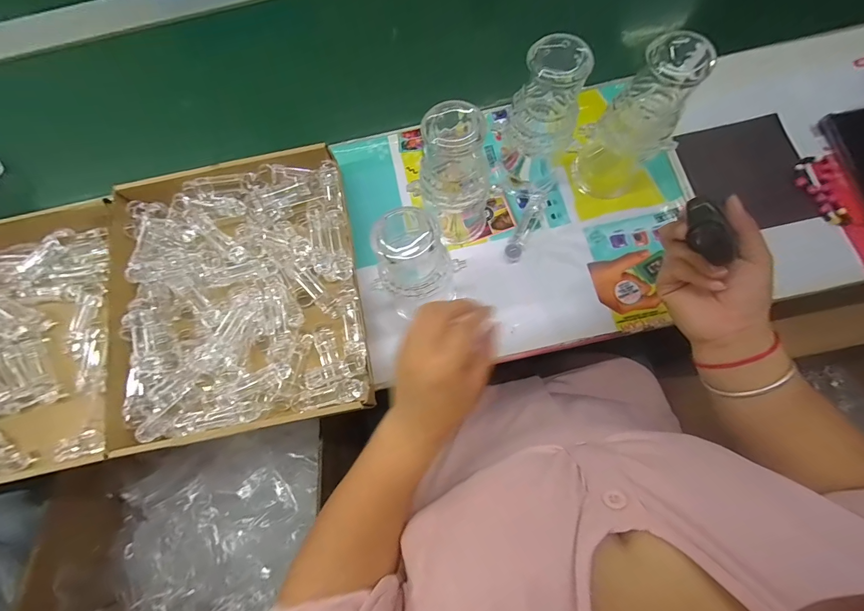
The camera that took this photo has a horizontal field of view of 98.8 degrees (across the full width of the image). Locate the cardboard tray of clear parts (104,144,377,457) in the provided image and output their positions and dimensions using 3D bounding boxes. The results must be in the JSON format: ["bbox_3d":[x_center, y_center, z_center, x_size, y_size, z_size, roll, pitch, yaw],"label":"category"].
[{"bbox_3d":[-0.226,-0.019,0.431,0.282,0.046,0.312,-11,76,0],"label":"cardboard tray of clear parts"}]

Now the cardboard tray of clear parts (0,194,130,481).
[{"bbox_3d":[-0.488,0.039,0.438,0.278,0.058,0.324,-9,76,1],"label":"cardboard tray of clear parts"}]

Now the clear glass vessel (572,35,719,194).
[{"bbox_3d":[0.213,-0.182,0.392,0.070,0.179,0.066,-30,77,-4],"label":"clear glass vessel"}]

